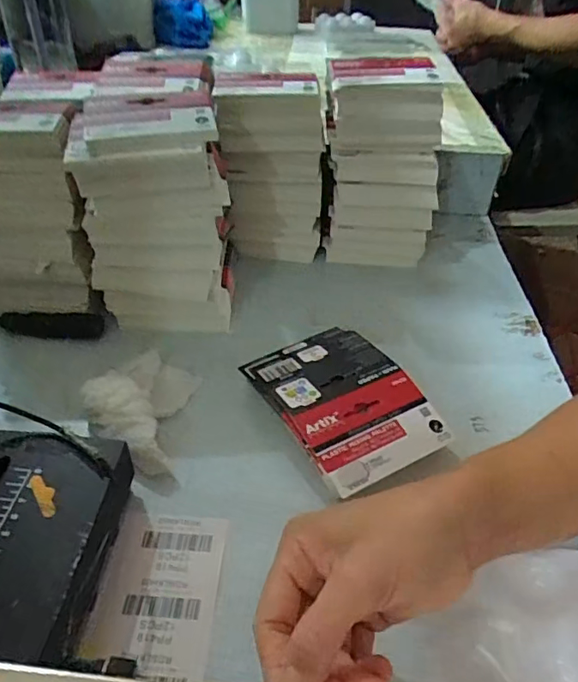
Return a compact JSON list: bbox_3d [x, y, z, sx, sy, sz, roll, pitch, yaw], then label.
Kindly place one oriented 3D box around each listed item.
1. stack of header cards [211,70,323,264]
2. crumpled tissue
[{"bbox_3d":[-0.019,-0.176,0.555,0.107,0.178,0.071,1,41,-3],"label":"stack of header cards"},{"bbox_3d":[-0.115,0.051,0.397,0.076,0.026,0.125,3,41,-1],"label":"crumpled tissue"}]

